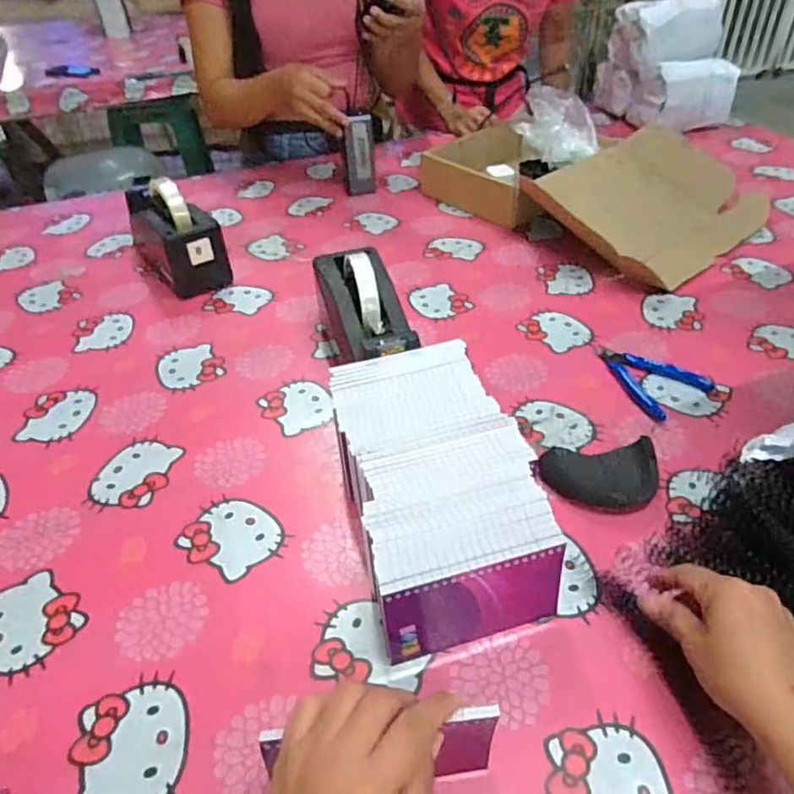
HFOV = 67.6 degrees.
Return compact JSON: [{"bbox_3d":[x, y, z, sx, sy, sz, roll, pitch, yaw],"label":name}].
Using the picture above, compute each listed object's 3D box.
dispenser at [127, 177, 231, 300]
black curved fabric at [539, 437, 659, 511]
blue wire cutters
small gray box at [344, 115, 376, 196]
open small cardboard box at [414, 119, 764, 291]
[{"bbox_3d":[-0.319,-0.235,0.833,0.081,0.120,0.202,-29,48,-27],"label":"dispenser"},{"bbox_3d":[0.182,0.070,0.530,0.098,0.026,0.061,-2,41,1],"label":"black curved fabric"},{"bbox_3d":[0.268,-0.026,0.651,0.094,0.011,0.120,-25,46,-24],"label":"blue wire cutters"},{"bbox_3d":[-0.061,-0.403,0.999,0.046,0.130,0.017,-5,41,-4],"label":"small gray box"},{"bbox_3d":[0.295,-0.350,0.940,0.334,0.100,0.470,-32,49,-29],"label":"open small cardboard box"}]

